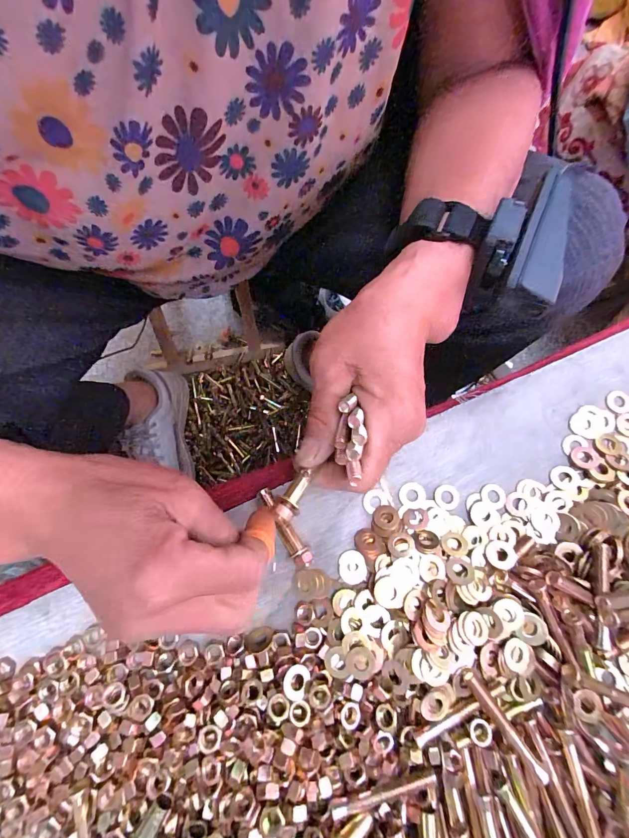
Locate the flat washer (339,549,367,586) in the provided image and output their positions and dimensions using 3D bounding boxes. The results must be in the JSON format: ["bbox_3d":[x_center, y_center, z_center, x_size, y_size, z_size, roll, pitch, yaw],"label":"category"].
[{"bbox_3d":[0.024,0.094,0.225,0.017,0.004,0.020,-2,74,2],"label":"flat washer"}]

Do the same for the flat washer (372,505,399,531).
[{"bbox_3d":[0.047,0.065,0.235,0.016,0.004,0.016,-1,74,2],"label":"flat washer"}]

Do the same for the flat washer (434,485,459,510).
[{"bbox_3d":[0.089,0.053,0.239,0.017,0.004,0.016,-1,74,2],"label":"flat washer"}]

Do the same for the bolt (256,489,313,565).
[{"bbox_3d":[-0.020,0.069,0.232,0.011,0.010,0.056,-31,75,-7],"label":"bolt"}]

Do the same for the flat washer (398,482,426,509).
[{"bbox_3d":[0.066,0.052,0.241,0.017,0.004,0.017,-1,74,2],"label":"flat washer"}]

